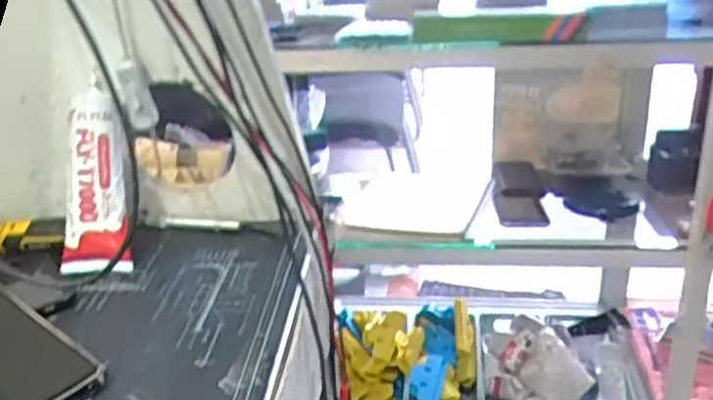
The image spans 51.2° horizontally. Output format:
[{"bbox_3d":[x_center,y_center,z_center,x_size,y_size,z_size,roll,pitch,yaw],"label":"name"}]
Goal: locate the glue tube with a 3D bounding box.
[{"bbox_3d":[-0.210,-0.018,0.607,0.057,0.153,0.020,-1,-1,3],"label":"glue tube"}]

